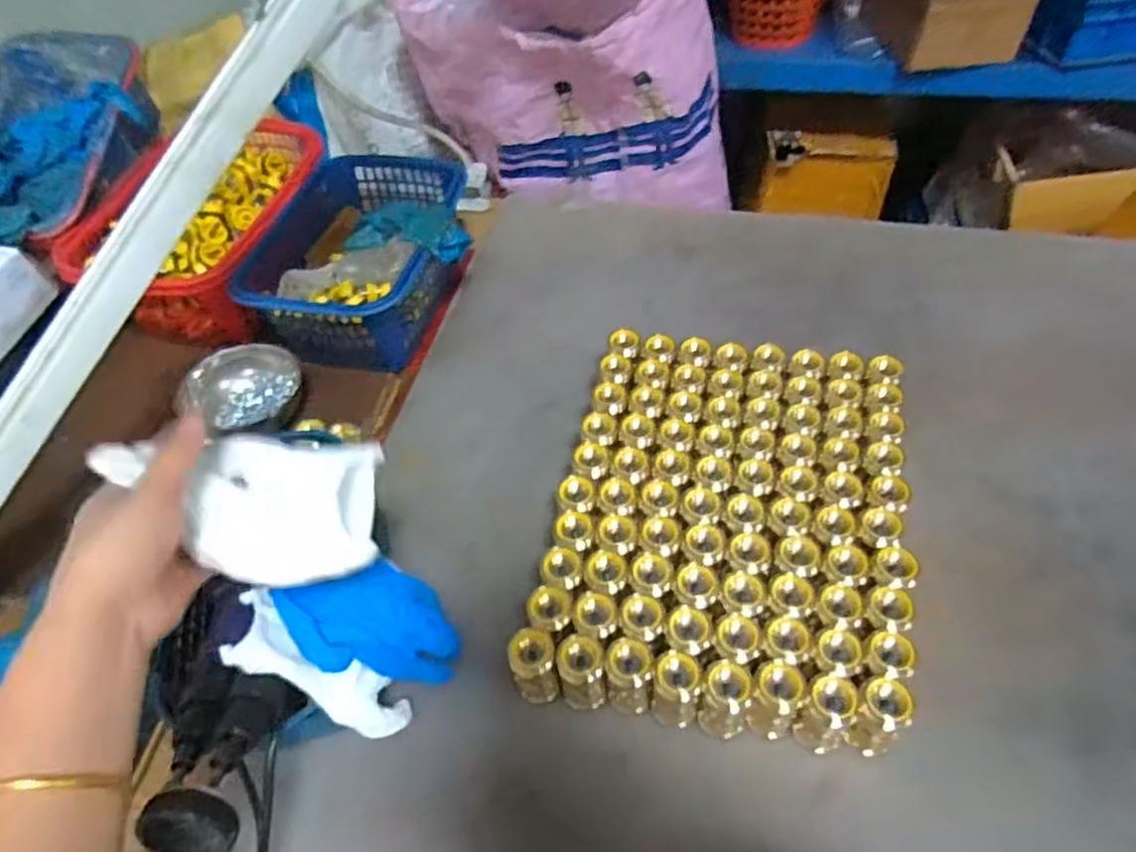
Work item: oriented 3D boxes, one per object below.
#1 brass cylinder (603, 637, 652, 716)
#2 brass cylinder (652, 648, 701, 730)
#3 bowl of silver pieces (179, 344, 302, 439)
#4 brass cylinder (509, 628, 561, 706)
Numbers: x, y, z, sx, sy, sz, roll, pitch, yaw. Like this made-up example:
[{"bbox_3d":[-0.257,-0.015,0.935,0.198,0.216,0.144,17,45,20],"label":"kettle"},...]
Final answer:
[{"bbox_3d":[0.042,0.175,0.479,0.030,0.081,0.026,-1,51,4],"label":"brass cylinder"},{"bbox_3d":[0.073,0.180,0.469,0.029,0.081,0.025,0,51,5],"label":"brass cylinder"},{"bbox_3d":[-0.313,-0.037,0.669,0.077,0.058,0.104,26,57,24],"label":"bowl of silver pieces"},{"bbox_3d":[-0.023,0.169,0.487,0.030,0.063,0.030,-2,51,3],"label":"brass cylinder"}]

